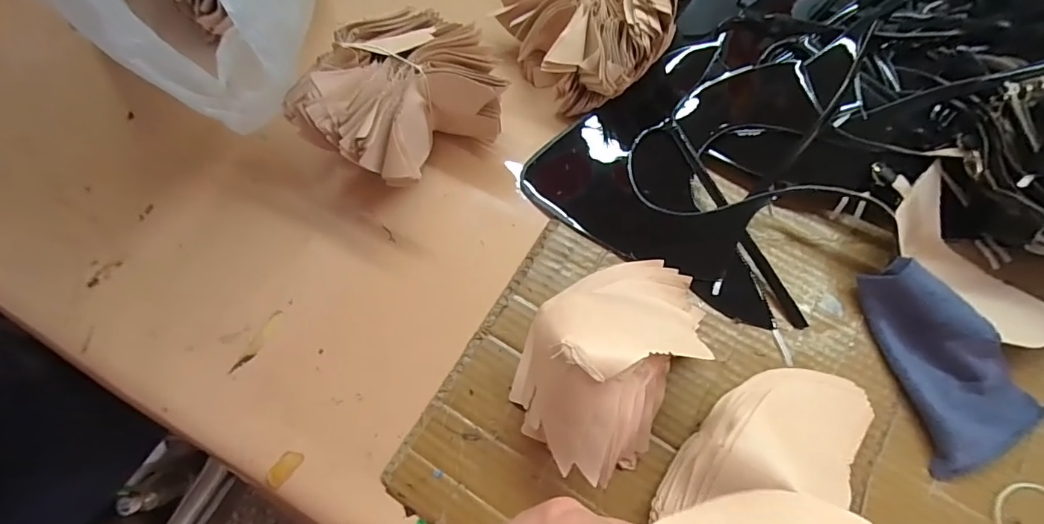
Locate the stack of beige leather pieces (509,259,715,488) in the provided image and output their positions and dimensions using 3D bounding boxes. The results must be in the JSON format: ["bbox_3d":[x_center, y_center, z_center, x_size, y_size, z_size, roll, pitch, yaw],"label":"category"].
[{"bbox_3d":[0.067,0.056,0.319,0.107,0.096,0.163,38,75,15],"label":"stack of beige leather pieces"}]

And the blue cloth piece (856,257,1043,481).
[{"bbox_3d":[0.300,0.068,0.338,0.087,0.034,0.142,-25,83,-7],"label":"blue cloth piece"}]

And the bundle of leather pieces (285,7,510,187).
[{"bbox_3d":[-0.104,-0.136,0.398,0.143,0.098,0.146,-1,69,2],"label":"bundle of leather pieces"}]

